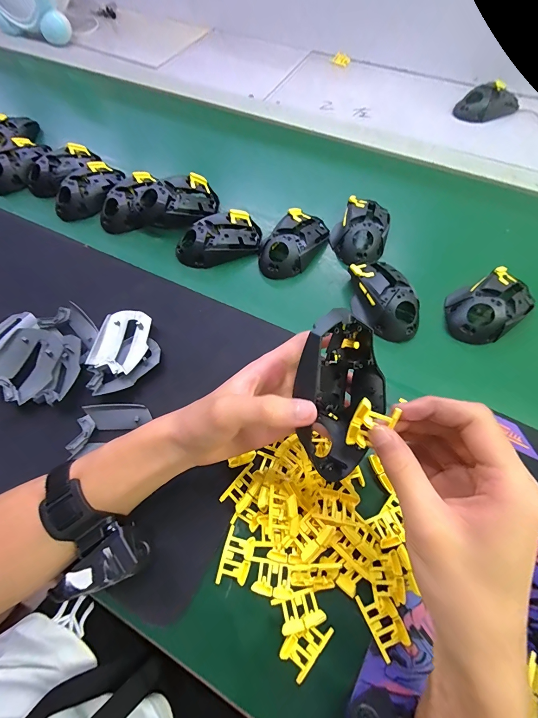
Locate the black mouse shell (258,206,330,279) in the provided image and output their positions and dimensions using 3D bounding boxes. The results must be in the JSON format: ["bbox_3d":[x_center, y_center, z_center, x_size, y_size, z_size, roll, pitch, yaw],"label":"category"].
[{"bbox_3d":[0.036,-0.157,0.417,0.064,0.033,0.111,28,66,13],"label":"black mouse shell"}]

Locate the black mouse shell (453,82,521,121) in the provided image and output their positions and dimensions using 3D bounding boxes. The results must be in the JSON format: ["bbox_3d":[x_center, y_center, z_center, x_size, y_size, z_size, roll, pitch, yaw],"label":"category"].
[{"bbox_3d":[0.395,-0.461,0.567,0.106,0.047,0.062,-21,65,-11],"label":"black mouse shell"}]

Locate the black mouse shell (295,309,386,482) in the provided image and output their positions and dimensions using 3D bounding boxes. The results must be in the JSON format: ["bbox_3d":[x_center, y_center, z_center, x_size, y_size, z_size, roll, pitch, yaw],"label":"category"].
[{"bbox_3d":[0.053,0.022,0.226,0.057,0.121,0.072,7,31,28],"label":"black mouse shell"}]

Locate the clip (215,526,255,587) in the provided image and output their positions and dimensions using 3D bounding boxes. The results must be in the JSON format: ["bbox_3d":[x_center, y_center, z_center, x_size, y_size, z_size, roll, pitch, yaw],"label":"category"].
[{"bbox_3d":[-0.028,0.175,0.276,0.026,0.012,0.041,12,63,6],"label":"clip"}]

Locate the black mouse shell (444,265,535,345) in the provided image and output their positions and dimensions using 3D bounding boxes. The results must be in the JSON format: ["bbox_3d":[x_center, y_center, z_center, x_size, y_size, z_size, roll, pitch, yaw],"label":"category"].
[{"bbox_3d":[0.260,-0.064,0.367,0.107,0.036,0.071,-32,67,-16],"label":"black mouse shell"}]

